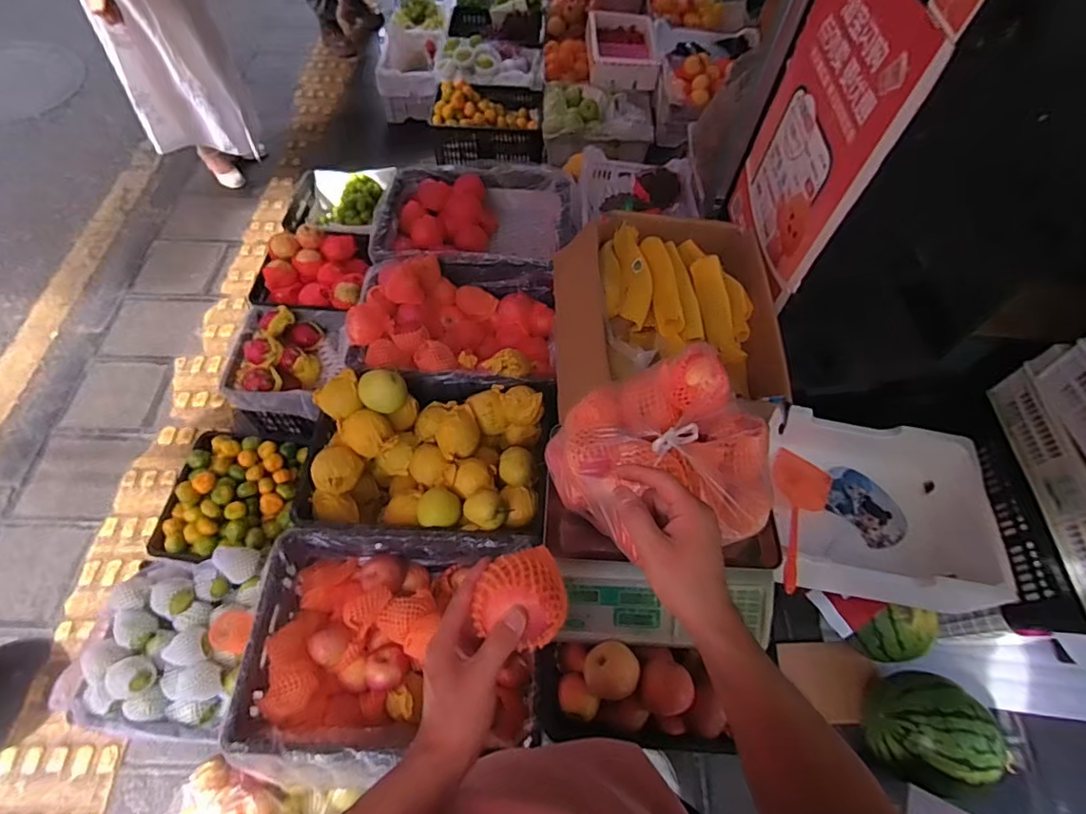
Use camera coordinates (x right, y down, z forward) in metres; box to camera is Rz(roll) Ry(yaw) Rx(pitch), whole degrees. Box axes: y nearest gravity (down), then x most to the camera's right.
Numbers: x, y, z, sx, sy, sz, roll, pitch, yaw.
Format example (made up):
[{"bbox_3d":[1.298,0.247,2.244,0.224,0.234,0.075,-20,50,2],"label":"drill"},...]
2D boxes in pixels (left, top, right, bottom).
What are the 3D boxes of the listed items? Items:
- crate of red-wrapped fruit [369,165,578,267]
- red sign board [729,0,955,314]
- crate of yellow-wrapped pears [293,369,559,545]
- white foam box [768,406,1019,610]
[{"bbox_3d":[-0.174,-0.475,1.431,0.498,0.134,0.315,4,59,-2],"label":"crate of red-wrapped fruit"},{"bbox_3d":[0.507,-0.515,1.035,0.018,0.526,0.413,2,53,-6],"label":"red sign board"},{"bbox_3d":[-0.224,0.103,1.112,0.475,0.201,0.359,6,59,-1],"label":"crate of yellow-wrapped pears"},{"bbox_3d":[0.823,0.260,1.349,0.523,0.173,0.395,12,59,3],"label":"white foam box"}]

